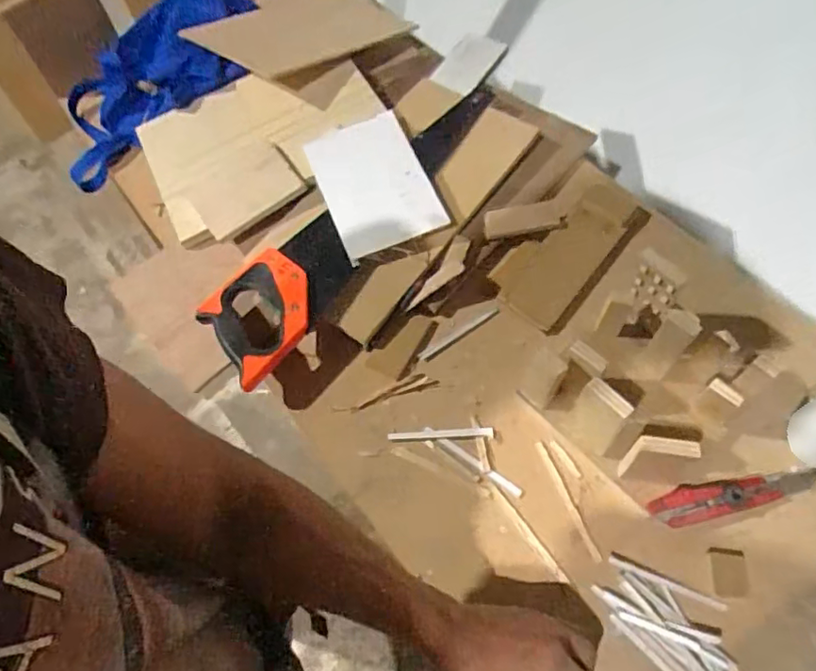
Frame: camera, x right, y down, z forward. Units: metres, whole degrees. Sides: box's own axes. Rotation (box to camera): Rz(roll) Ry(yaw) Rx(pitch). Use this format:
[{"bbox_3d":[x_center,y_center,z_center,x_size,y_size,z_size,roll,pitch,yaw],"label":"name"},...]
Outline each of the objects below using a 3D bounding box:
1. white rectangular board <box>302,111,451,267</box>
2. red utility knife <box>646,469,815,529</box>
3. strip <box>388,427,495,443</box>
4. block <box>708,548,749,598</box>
[{"bbox_3d":[-0.043,-0.182,0.691,0.118,0.013,0.167,-26,73,5],"label":"white rectangular board"},{"bbox_3d":[0.313,0.153,0.558,0.173,0.016,0.033,-13,60,-3],"label":"red utility knife"},{"bbox_3d":[0.034,0.104,0.609,0.108,0.005,0.011,-4,60,2],"label":"strip"},{"bbox_3d":[0.289,0.214,0.525,0.029,0.007,0.042,3,60,6],"label":"block"}]

